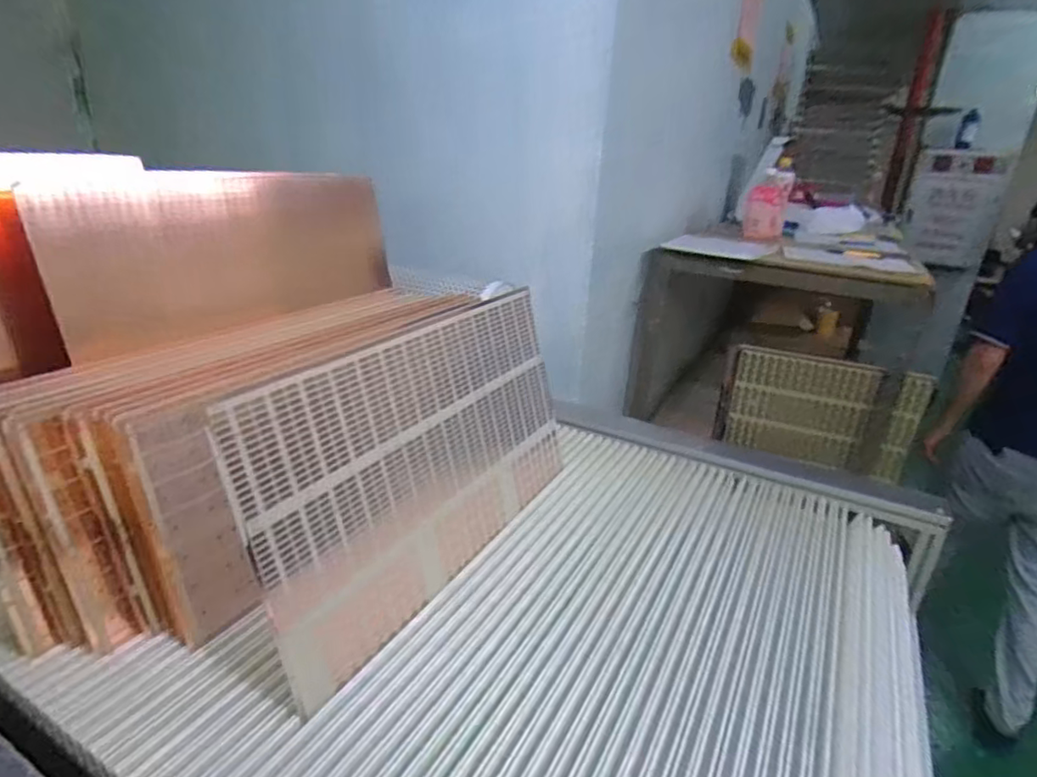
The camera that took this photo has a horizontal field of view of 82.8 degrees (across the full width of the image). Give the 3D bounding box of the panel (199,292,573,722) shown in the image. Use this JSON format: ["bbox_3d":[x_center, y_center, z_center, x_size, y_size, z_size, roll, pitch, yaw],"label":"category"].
[{"bbox_3d":[-0.084,0.072,0.670,0.007,0.275,0.496,-2,17,31],"label":"panel"}]

